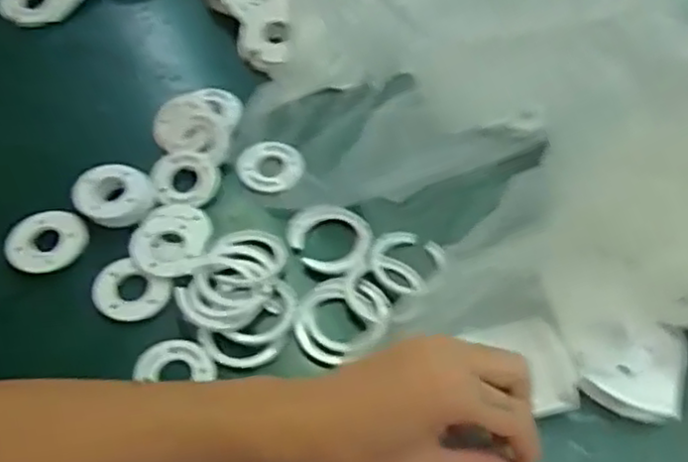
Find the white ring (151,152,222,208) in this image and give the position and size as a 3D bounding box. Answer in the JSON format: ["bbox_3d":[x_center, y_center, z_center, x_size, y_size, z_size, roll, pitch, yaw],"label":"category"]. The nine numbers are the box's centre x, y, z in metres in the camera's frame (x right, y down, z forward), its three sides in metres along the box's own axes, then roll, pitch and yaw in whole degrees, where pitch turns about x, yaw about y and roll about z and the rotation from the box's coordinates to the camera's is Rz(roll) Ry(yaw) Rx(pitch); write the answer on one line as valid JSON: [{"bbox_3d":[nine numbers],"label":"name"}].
[{"bbox_3d":[-0.110,-0.035,0.489,0.044,0.012,0.040,2,55,-2],"label":"white ring"}]

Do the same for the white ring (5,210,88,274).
[{"bbox_3d":[-0.188,0.007,0.452,0.040,0.005,0.049,47,56,10],"label":"white ring"}]

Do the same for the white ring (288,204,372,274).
[{"bbox_3d":[-0.009,0.004,0.469,0.053,0.005,0.052,2,55,-2],"label":"white ring"}]

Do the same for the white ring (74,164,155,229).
[{"bbox_3d":[-0.151,-0.024,0.468,0.048,0.017,0.041,-9,56,-9],"label":"white ring"}]

